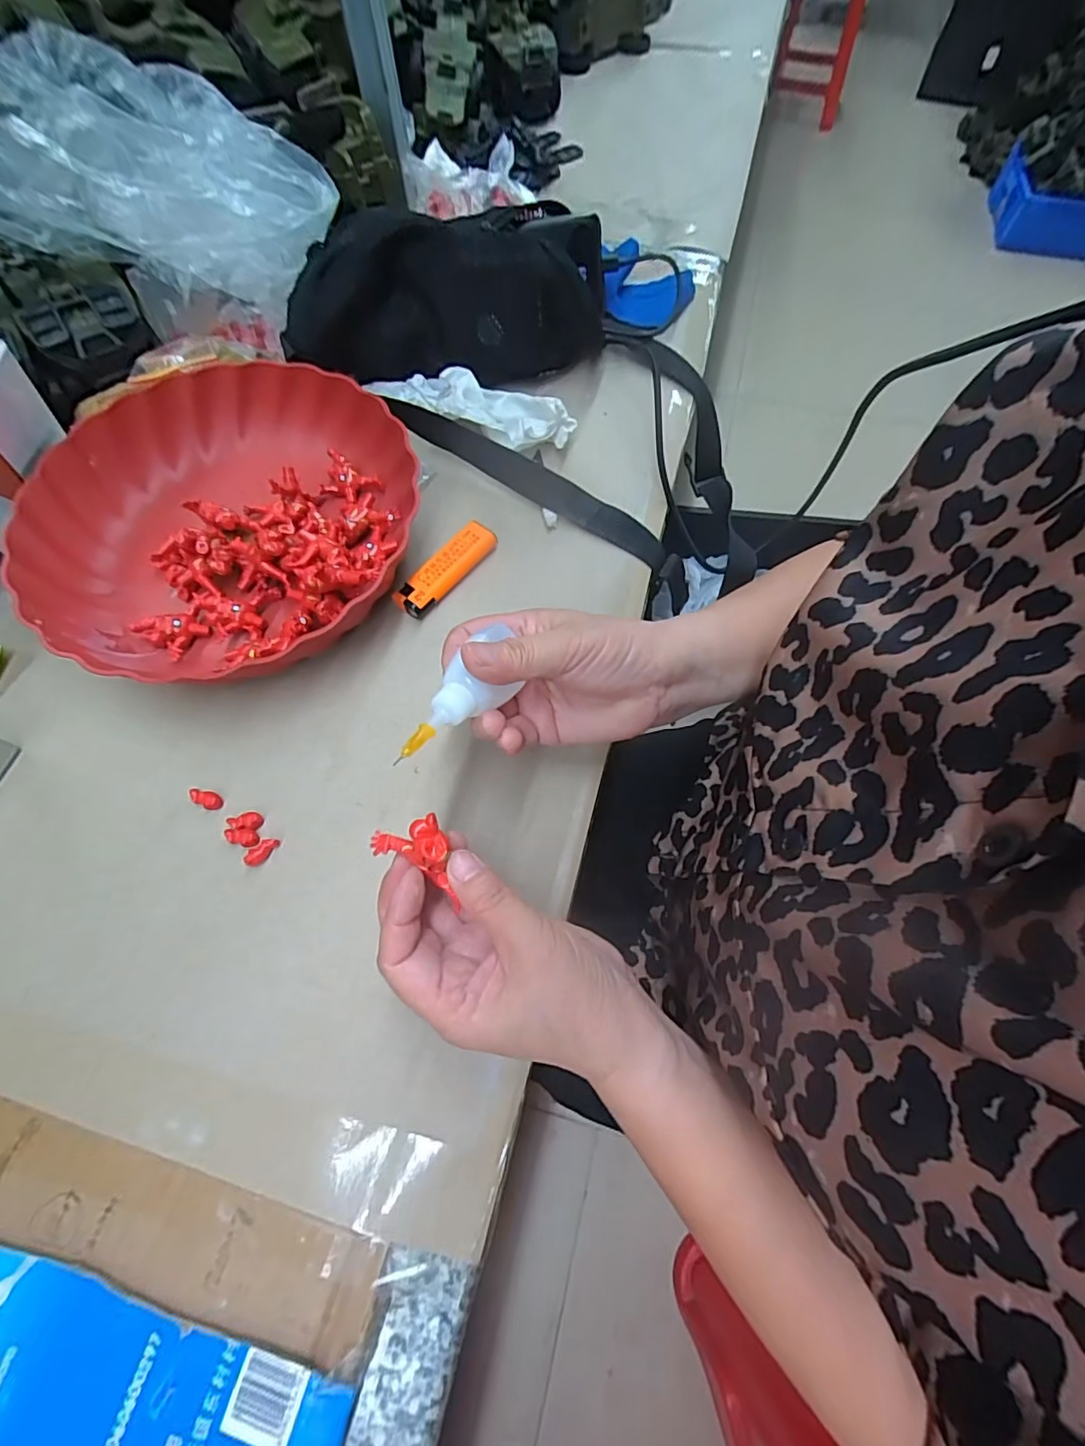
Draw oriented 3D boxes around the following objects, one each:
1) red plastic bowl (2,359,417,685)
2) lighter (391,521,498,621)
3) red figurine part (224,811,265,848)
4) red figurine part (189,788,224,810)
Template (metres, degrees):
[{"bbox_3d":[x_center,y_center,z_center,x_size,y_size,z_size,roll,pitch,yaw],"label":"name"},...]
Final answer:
[{"bbox_3d":[-0.209,-0.137,0.359,0.236,0.052,0.236,-1,66,1],"label":"red plastic bowl"},{"bbox_3d":[-0.064,-0.104,0.359,0.024,0.008,0.081,41,72,0],"label":"lighter"},{"bbox_3d":[-0.165,0.058,0.295,0.020,0.004,0.019,1,66,2],"label":"red figurine part"},{"bbox_3d":[-0.189,0.043,0.301,0.019,0.004,0.009,24,68,-2],"label":"red figurine part"}]

